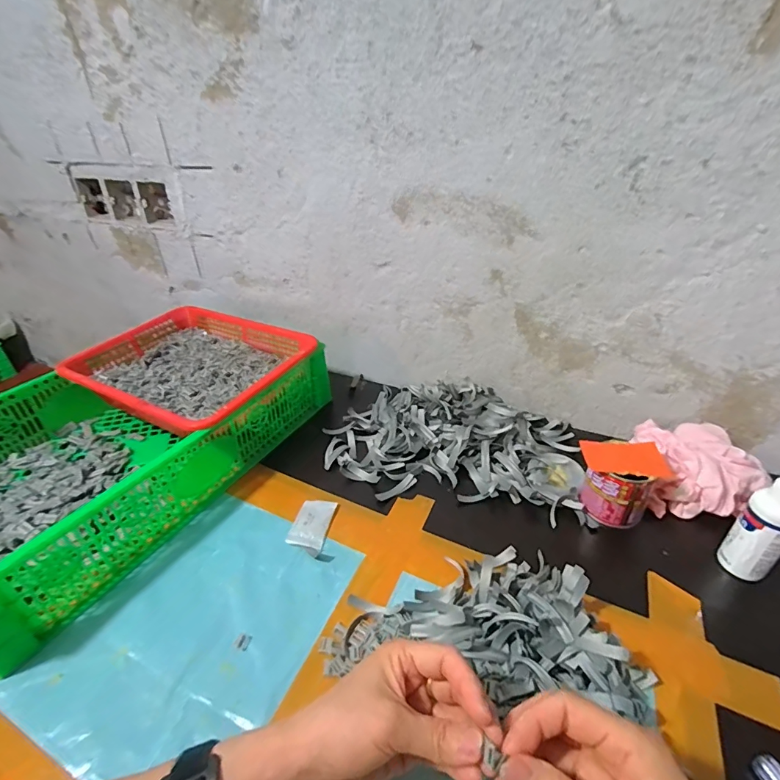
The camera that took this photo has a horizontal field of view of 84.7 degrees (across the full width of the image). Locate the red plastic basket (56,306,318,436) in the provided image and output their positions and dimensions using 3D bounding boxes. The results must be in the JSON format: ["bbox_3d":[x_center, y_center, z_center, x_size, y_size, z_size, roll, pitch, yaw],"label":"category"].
[{"bbox_3d":[-0.282,-0.028,0.627,0.304,0.069,0.247,16,37,26],"label":"red plastic basket"}]

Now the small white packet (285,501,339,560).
[{"bbox_3d":[-0.086,0.149,0.476,0.038,0.011,0.070,5,33,11],"label":"small white packet"}]

